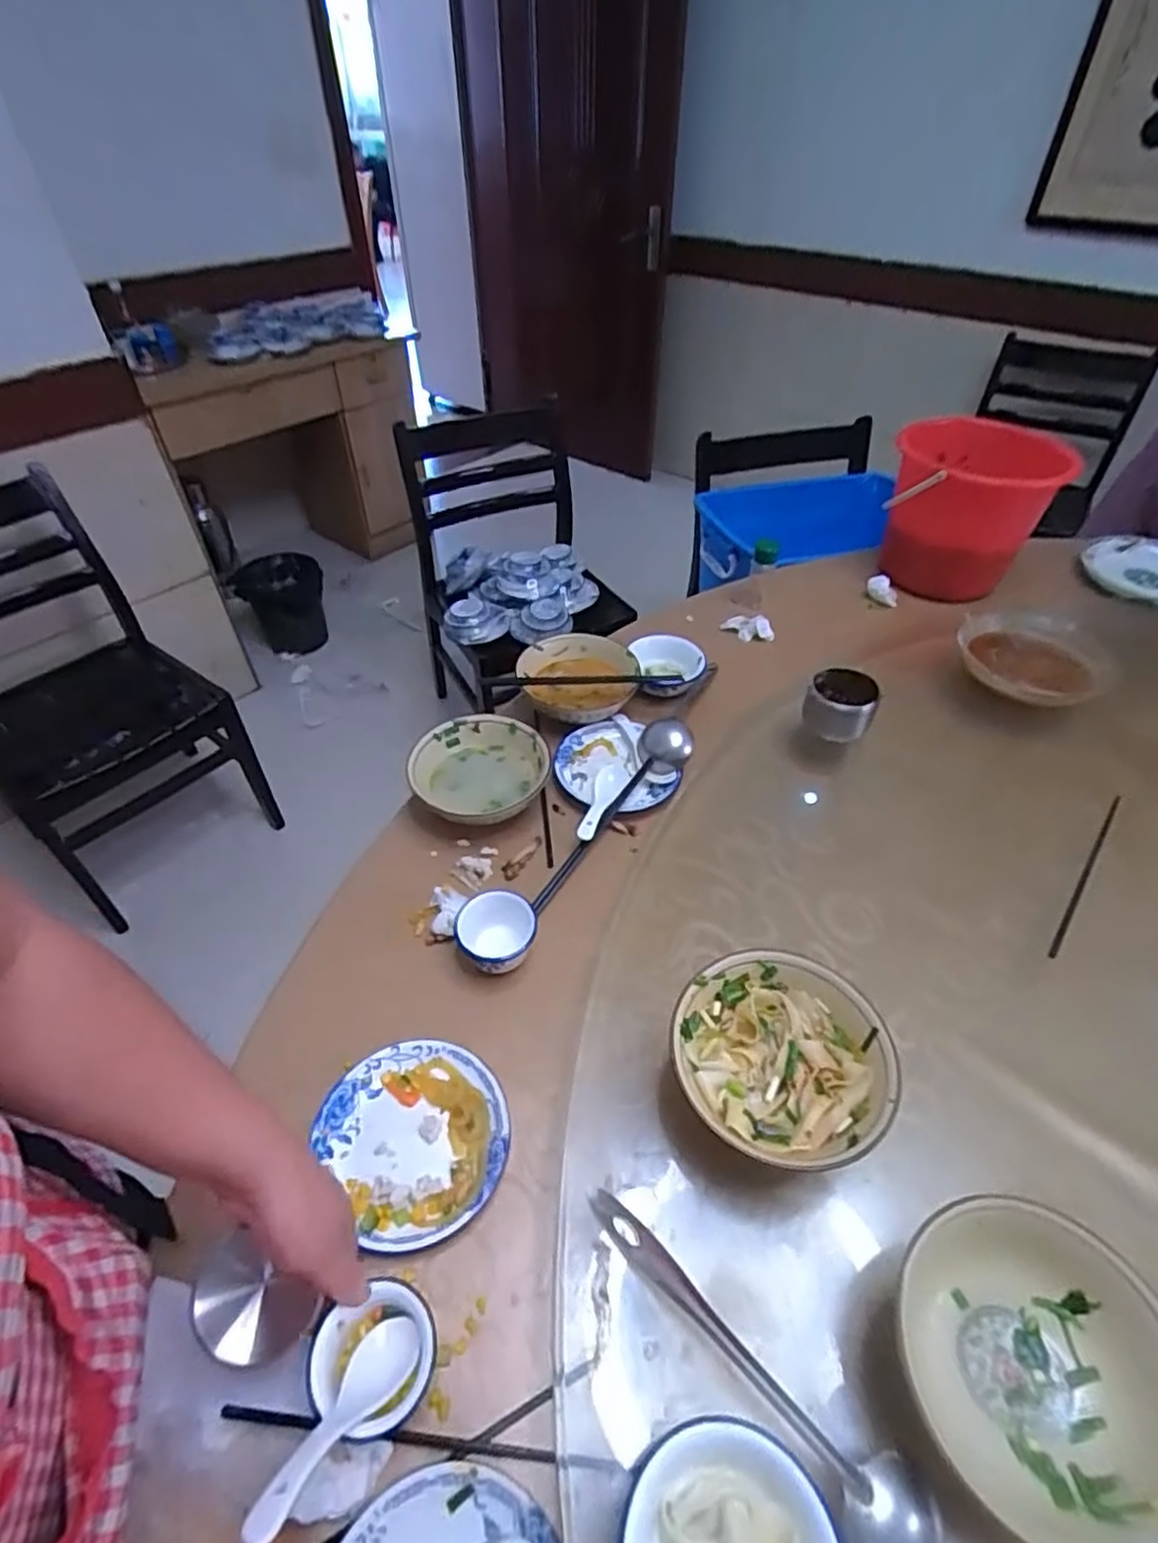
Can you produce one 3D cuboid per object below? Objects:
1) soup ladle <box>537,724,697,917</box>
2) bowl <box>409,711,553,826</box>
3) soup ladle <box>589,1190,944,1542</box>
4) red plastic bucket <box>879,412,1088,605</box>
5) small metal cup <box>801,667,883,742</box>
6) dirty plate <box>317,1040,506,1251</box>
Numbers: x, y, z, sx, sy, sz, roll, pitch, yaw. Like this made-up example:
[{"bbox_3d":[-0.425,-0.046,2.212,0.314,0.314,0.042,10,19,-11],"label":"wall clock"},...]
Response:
[{"bbox_3d":[0.053,0.037,0.802,0.069,0.046,0.280,23,49,21],"label":"soup ladle"},{"bbox_3d":[-0.114,0.007,0.820,0.155,0.070,0.152,0,45,0],"label":"bowl"},{"bbox_3d":[0.103,0.361,0.428,0.060,0.037,0.251,-32,53,-27],"label":"soup ladle"},{"bbox_3d":[0.644,-0.450,1.168,0.236,0.210,0.262,14,47,14],"label":"red plastic bucket"},{"bbox_3d":[0.321,-0.084,0.852,0.081,0.058,0.083,15,47,14],"label":"small metal cup"},{"bbox_3d":[-0.127,0.294,0.564,0.137,0.025,0.152,-30,52,-26],"label":"dirty plate"}]

